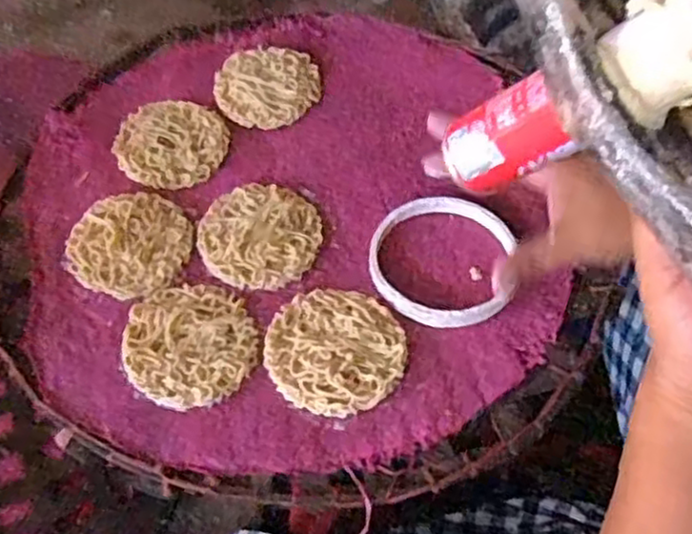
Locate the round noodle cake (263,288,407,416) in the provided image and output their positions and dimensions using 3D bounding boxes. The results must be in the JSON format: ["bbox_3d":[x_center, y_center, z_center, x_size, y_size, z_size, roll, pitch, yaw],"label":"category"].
[{"bbox_3d":[-0.006,0.045,0.408,0.075,0.011,0.075,-2,54,3],"label":"round noodle cake"}]

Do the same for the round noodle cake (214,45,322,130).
[{"bbox_3d":[-0.057,-0.134,0.531,0.074,0.015,0.075,-2,54,3],"label":"round noodle cake"}]

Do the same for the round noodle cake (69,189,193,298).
[{"bbox_3d":[-0.133,-0.015,0.449,0.073,0.008,0.072,-2,54,3],"label":"round noodle cake"}]

